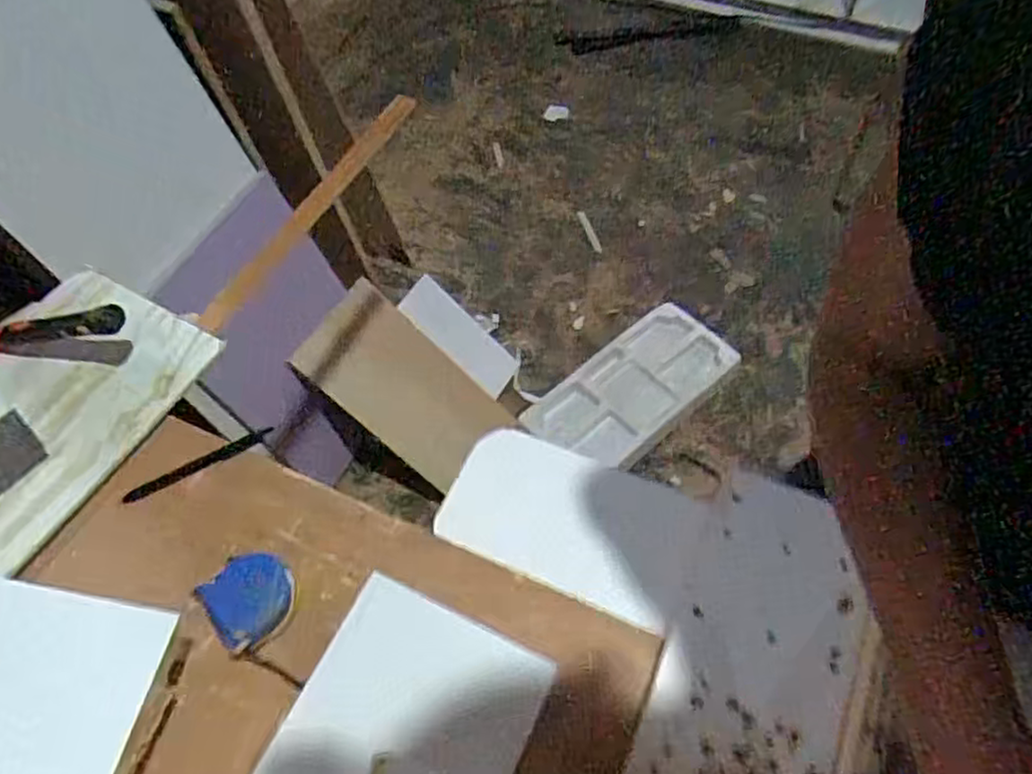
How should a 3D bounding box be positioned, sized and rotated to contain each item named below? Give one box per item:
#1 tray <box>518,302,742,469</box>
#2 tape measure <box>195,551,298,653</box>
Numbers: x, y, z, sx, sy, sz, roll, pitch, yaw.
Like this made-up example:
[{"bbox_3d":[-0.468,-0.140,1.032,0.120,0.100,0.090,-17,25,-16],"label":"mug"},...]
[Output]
[{"bbox_3d":[0.253,-0.003,1.531,0.459,0.042,0.227,-38,62,-18],"label":"tray"},{"bbox_3d":[-0.208,0.165,0.555,0.063,0.027,0.065,-2,57,3],"label":"tape measure"}]

